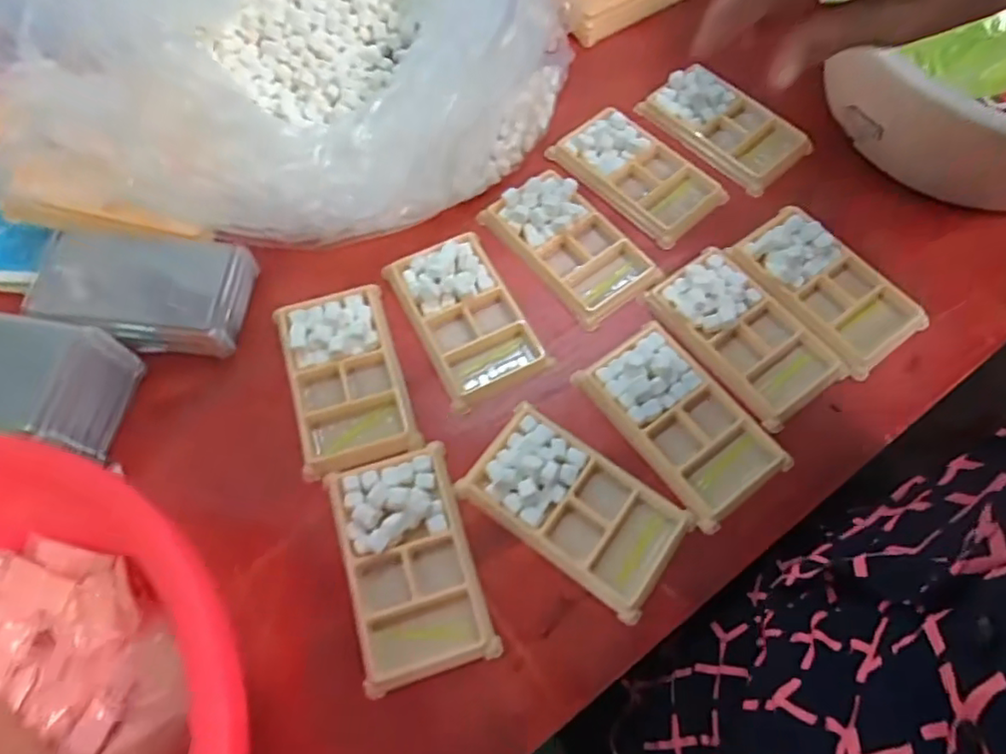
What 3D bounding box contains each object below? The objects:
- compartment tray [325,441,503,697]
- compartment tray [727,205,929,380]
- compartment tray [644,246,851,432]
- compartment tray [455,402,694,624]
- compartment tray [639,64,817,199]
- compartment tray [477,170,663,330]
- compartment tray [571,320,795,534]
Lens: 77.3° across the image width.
[{"bbox_3d":[-0.060,0.112,0.390,0.077,0.015,0.135,-17,66,-8],"label":"compartment tray"},{"bbox_3d":[0.244,-0.071,0.475,0.084,0.019,0.135,-35,70,-15],"label":"compartment tray"},{"bbox_3d":[0.175,-0.034,0.459,0.081,0.015,0.135,-35,70,-15],"label":"compartment tray"},{"bbox_3d":[0.047,0.080,0.403,0.133,0.018,0.076,34,69,15],"label":"compartment tray"},{"bbox_3d":[0.191,-0.221,0.544,0.070,0.017,0.134,-41,71,-17],"label":"compartment tray"},{"bbox_3d":[0.052,-0.104,0.502,0.076,0.027,0.135,-35,71,-15],"label":"compartment tray"},{"bbox_3d":[0.123,0.026,0.430,0.079,0.019,0.135,-34,69,-15],"label":"compartment tray"}]

